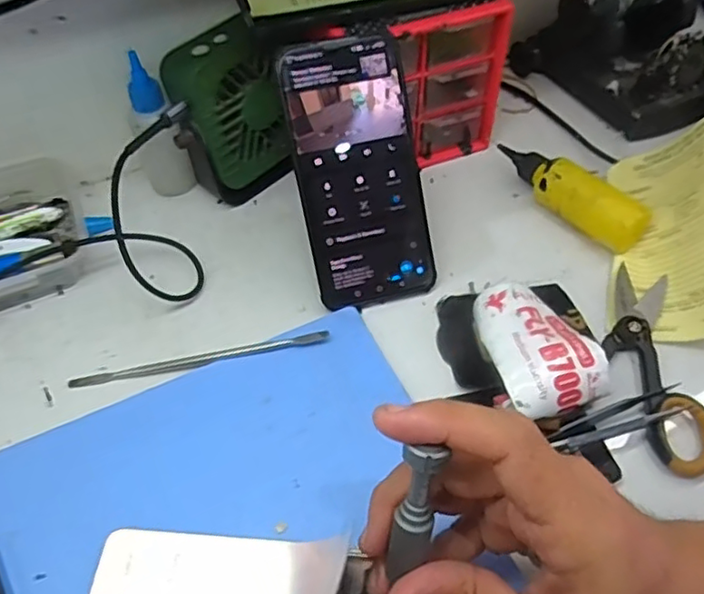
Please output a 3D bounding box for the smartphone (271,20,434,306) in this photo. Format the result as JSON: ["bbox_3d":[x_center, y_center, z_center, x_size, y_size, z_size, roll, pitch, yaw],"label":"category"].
[{"bbox_3d":[0.005,-0.077,0.393,0.077,0.164,0.005,-13,12,-7],"label":"smartphone"}]

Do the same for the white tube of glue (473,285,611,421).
[{"bbox_3d":[0.107,0.032,0.364,0.060,0.042,0.083,-9,54,-5],"label":"white tube of glue"}]

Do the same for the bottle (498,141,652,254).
[{"bbox_3d":[0.155,-0.076,0.448,0.028,0.034,0.121,-35,60,-21],"label":"bottle"}]

